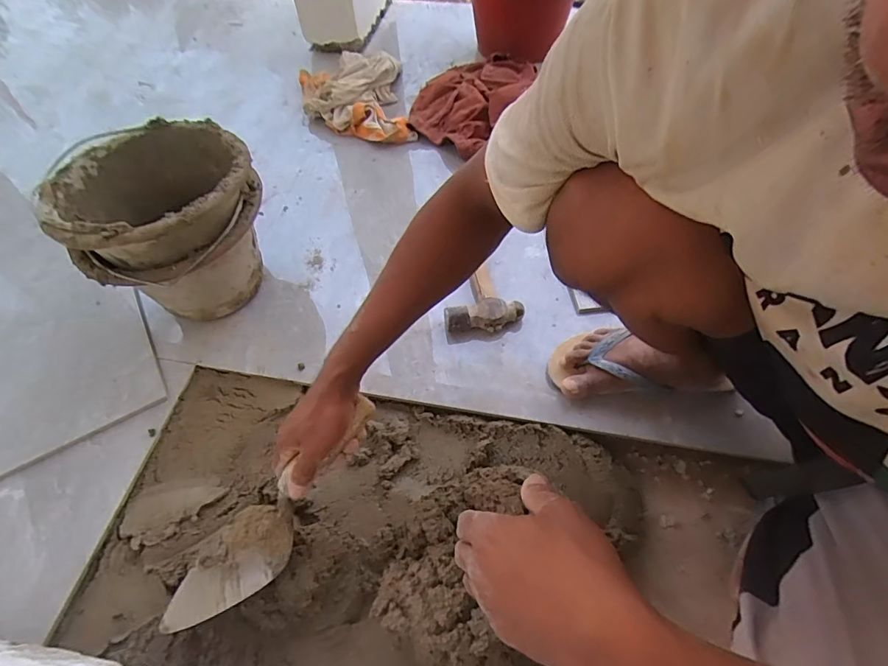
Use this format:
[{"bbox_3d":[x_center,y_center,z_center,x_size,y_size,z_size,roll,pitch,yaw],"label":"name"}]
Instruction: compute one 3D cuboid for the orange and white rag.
[{"bbox_3d":[-0.197,-0.523,1.016,0.225,0.074,0.334,-9,57,-4],"label":"orange and white rag"}]

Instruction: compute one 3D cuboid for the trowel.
[{"bbox_3d":[-0.175,0.189,0.508,0.088,0.037,0.285,39,80,24],"label":"trowel"}]

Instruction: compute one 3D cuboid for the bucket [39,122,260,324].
[{"bbox_3d":[-0.378,-0.143,0.685,0.252,0.228,0.237,-1,57,1],"label":"bucket"}]

